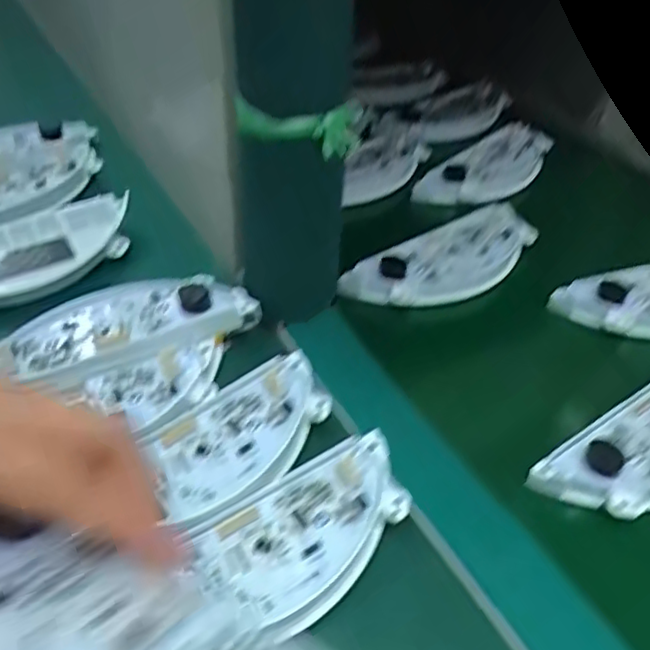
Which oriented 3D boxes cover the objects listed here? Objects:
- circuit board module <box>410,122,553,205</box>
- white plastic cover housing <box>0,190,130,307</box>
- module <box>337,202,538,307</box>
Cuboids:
[{"bbox_3d":[0.166,-0.158,0.655,0.069,0.020,0.186,31,52,25],"label":"circuit board module"},{"bbox_3d":[-0.221,-0.052,0.478,0.079,0.026,0.174,36,55,28],"label":"white plastic cover housing"},{"bbox_3d":[0.100,-0.055,0.525,0.179,0.012,0.067,-26,52,-25],"label":"module"}]

